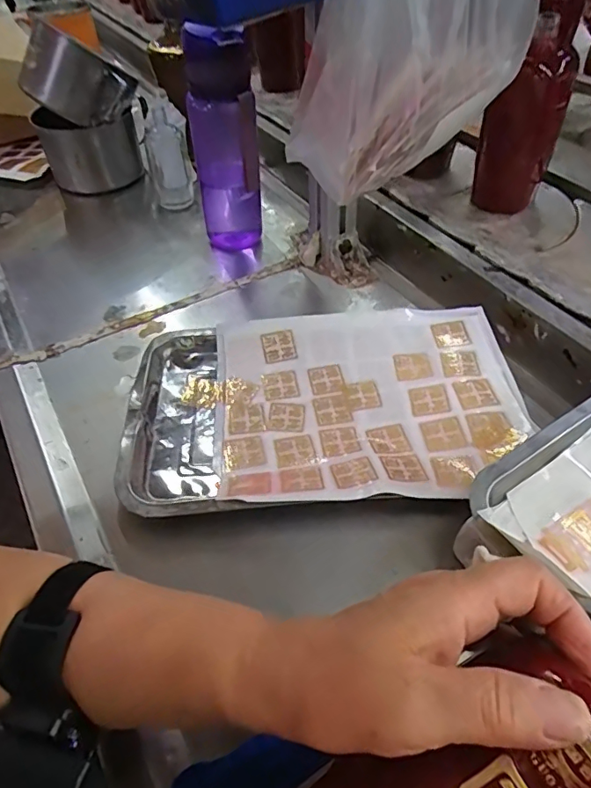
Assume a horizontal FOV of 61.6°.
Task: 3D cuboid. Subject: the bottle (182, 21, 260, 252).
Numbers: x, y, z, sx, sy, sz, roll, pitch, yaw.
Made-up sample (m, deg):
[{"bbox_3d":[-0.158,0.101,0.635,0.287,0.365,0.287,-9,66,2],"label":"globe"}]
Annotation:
[{"bbox_3d":[-0.078,-0.273,0.558,0.075,0.225,0.056,-12,51,-6],"label":"bottle"}]

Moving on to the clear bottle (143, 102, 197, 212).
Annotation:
[{"bbox_3d":[-0.169,-0.319,0.671,0.060,0.117,0.059,-16,52,-9],"label":"clear bottle"}]

